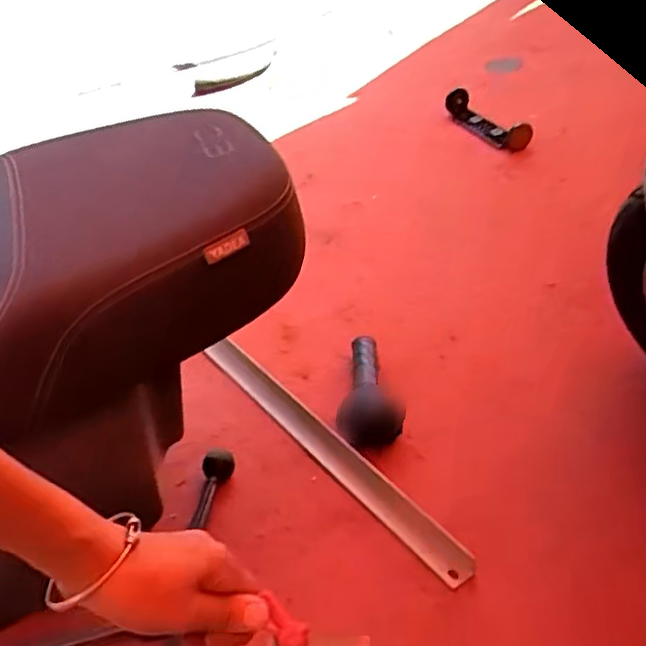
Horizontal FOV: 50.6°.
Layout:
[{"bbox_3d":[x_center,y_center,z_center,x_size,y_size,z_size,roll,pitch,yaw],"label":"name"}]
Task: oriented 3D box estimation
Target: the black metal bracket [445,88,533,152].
[{"bbox_3d":[0.323,-0.399,1.357,0.045,0.063,0.222,-25,43,-20],"label":"black metal bracket"}]

